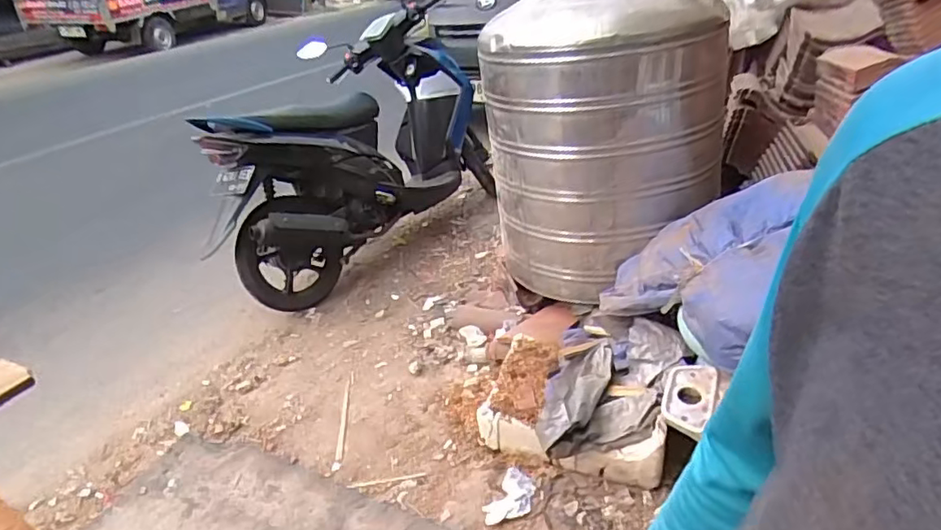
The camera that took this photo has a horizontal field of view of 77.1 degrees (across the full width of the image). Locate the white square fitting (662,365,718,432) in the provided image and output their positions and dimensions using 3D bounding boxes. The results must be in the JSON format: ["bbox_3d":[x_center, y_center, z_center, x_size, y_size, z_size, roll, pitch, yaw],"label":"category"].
[{"bbox_3d":[0.523,0.318,1.409,0.107,0.045,0.176,7,45,27],"label":"white square fitting"}]

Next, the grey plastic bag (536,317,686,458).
[{"bbox_3d":[0.393,0.336,1.708,0.322,0.140,0.559,20,41,26],"label":"grey plastic bag"}]

